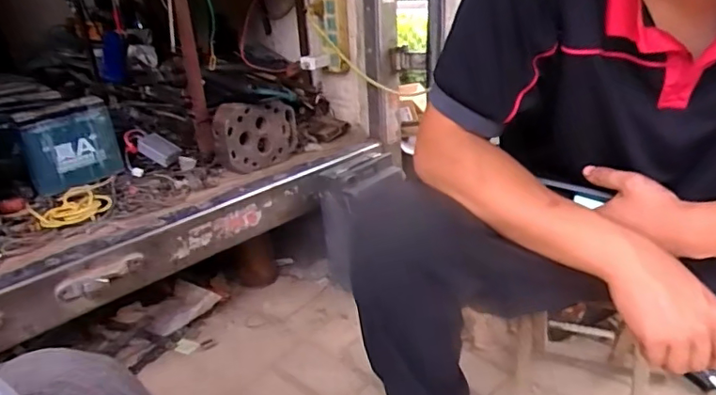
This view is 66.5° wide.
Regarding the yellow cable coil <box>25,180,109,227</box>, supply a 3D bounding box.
[{"bbox_3d":[-0.579,0.018,1.106,0.147,0.032,0.146,-15,24,-22],"label":"yellow cable coil"}]

